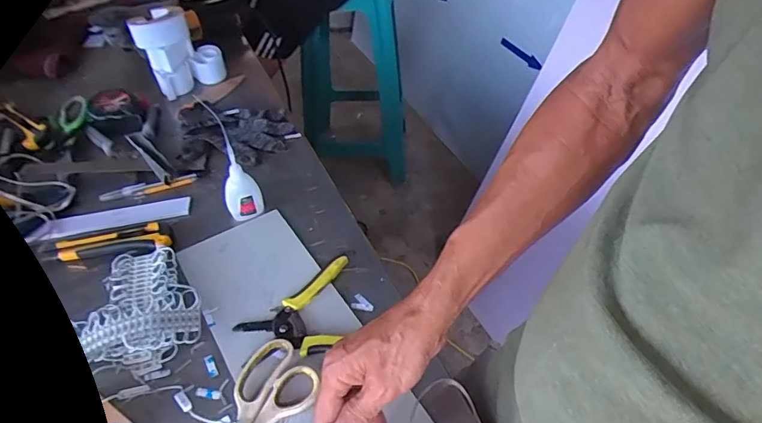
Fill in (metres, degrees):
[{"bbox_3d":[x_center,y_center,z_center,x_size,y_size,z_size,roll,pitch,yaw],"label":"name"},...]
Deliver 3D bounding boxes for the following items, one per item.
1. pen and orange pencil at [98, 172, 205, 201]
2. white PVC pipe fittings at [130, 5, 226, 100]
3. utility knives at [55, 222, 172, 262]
[{"bbox_3d":[-0.321,-0.035,0.672,0.134,0.010,0.022,-16,47,-13],"label":"pen and orange pencil"},{"bbox_3d":[-0.353,-0.286,0.846,0.088,0.118,0.128,34,56,30],"label":"white PVC pipe fittings"},{"bbox_3d":[-0.331,0.037,0.598,0.140,0.014,0.041,-5,46,-3],"label":"utility knives"}]

